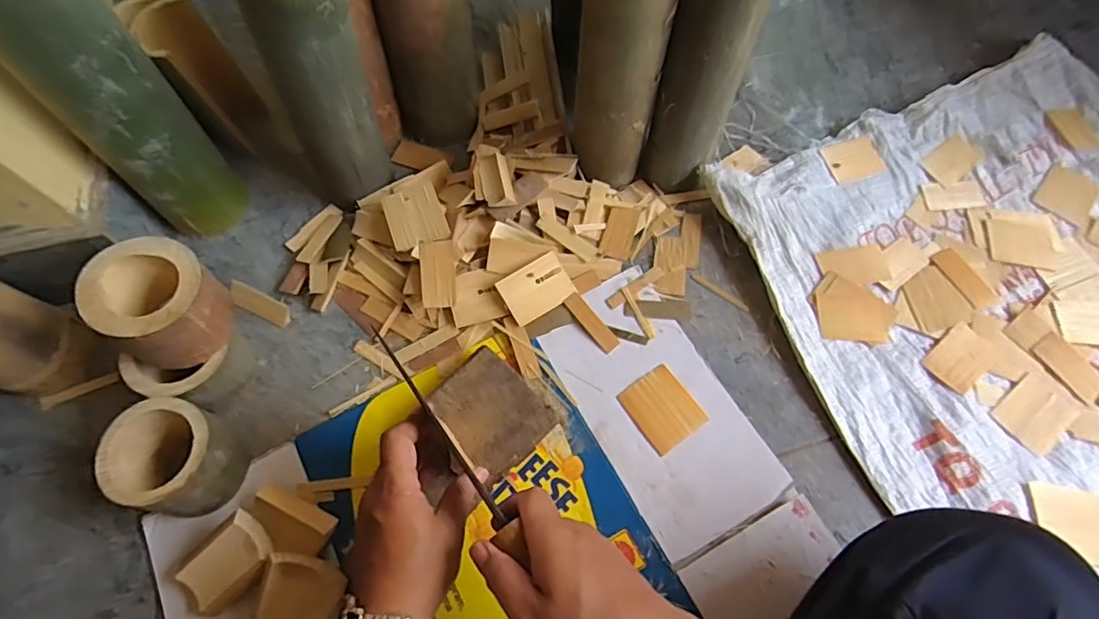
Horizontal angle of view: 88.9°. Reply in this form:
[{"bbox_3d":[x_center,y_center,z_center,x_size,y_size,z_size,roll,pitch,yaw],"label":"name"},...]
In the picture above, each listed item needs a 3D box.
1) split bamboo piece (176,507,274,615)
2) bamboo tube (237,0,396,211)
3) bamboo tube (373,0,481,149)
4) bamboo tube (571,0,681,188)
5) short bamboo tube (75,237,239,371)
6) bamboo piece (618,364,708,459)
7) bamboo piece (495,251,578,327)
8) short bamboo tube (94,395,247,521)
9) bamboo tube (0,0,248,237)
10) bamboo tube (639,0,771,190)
[{"bbox_3d":[-0.270,0.214,0.468,0.080,0.021,0.051,-44,93,4],"label":"split bamboo piece"},{"bbox_3d":[-0.214,-0.214,0.543,0.095,0.260,0.080,-16,67,-7],"label":"bamboo tube"},{"bbox_3d":[-0.135,-0.316,0.595,0.102,0.278,0.099,-16,64,-11],"label":"bamboo tube"},{"bbox_3d":[0.070,-0.235,0.557,0.083,0.265,0.081,10,66,4],"label":"bamboo tube"},{"bbox_3d":[-0.335,-0.004,0.486,0.089,0.081,0.087,0,66,0],"label":"short bamboo tube"},{"bbox_3d":[0.111,0.097,0.552,0.060,0.005,0.071,-31,68,-14],"label":"bamboo piece"},{"bbox_3d":[-0.013,-0.023,0.590,0.072,0.004,0.052,-32,95,-12],"label":"bamboo piece"},{"bbox_3d":[-0.331,0.133,0.501,0.091,0.080,0.084,0,65,0],"label":"short bamboo tube"},{"bbox_3d":[-0.396,-0.193,0.506,0.096,0.310,0.082,-41,71,-17],"label":"bamboo tube"},{"bbox_3d":[0.154,-0.234,0.565,0.078,0.271,0.086,15,66,6],"label":"bamboo tube"}]

